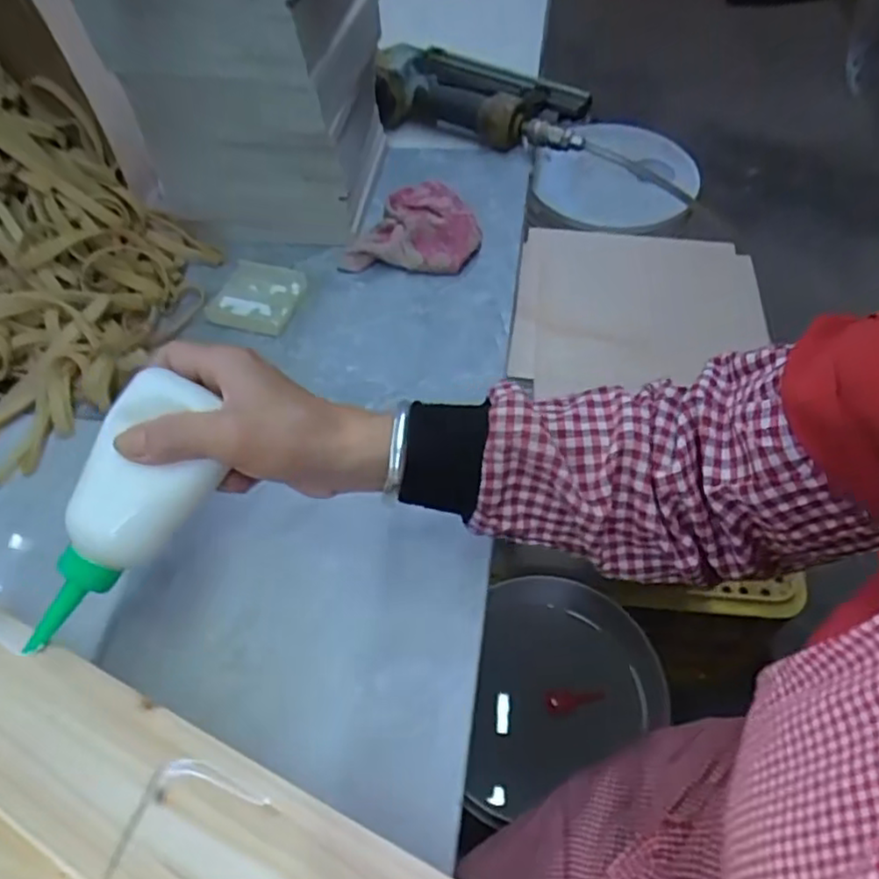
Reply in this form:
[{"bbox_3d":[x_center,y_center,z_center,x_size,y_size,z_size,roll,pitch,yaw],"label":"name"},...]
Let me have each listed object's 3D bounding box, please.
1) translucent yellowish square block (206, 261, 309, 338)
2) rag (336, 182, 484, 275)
[{"bbox_3d":[-0.166,-0.131,0.606,0.079,0.019,0.074,11,56,13],"label":"translucent yellowish square block"},{"bbox_3d":[-0.023,-0.203,0.636,0.121,0.032,0.101,6,55,8],"label":"rag"}]

